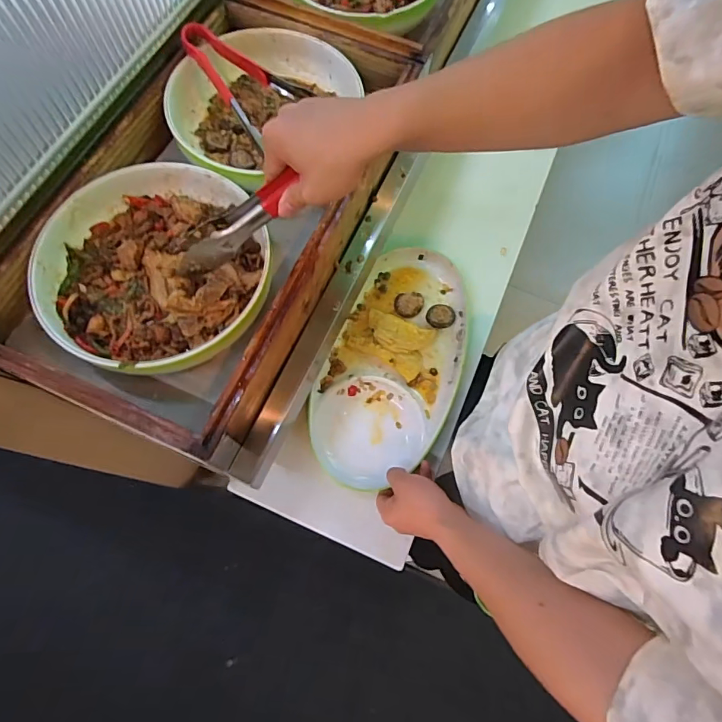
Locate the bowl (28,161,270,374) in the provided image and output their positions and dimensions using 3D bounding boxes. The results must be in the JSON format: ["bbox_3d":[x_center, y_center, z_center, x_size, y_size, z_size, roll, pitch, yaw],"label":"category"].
[{"bbox_3d":[-0.221,-0.106,0.484,0.234,0.067,0.234,0,77,-1],"label":"bowl"}]

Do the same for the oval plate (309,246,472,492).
[{"bbox_3d":[0.051,0.000,0.647,0.184,0.039,0.352,21,78,4],"label":"oval plate"}]

